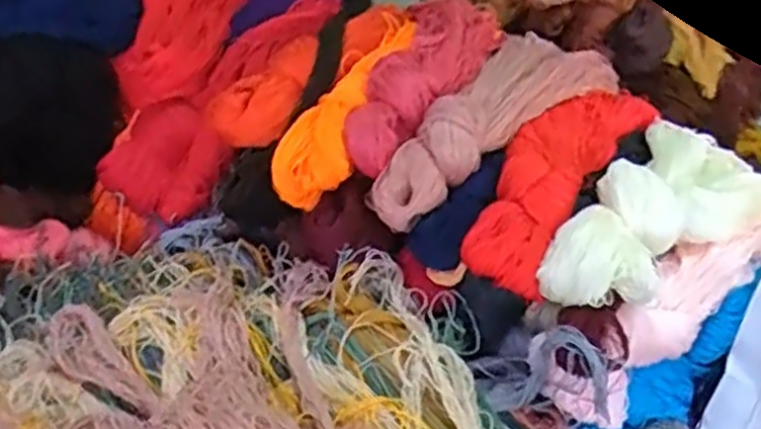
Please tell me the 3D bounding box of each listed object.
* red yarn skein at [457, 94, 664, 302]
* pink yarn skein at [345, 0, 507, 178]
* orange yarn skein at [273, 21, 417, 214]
[{"bbox_3d":[0.172,-0.042,0.683,0.077,0.079,0.304,17,34,29],"label":"red yarn skein"},{"bbox_3d":[0.041,-0.143,0.717,0.100,0.057,0.280,12,45,22],"label":"pink yarn skein"},{"bbox_3d":[-0.016,-0.113,0.713,0.060,0.063,0.259,14,55,25],"label":"orange yarn skein"}]

